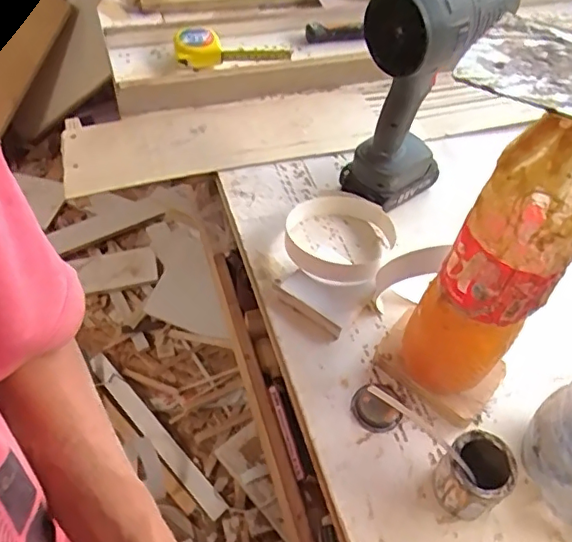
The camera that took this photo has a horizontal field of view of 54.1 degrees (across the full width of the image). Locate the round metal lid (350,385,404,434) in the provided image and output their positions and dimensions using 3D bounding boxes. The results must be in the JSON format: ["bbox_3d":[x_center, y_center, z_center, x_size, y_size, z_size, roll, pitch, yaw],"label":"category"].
[{"bbox_3d":[0.085,0.125,0.518,0.045,0.008,0.046,3,52,-3],"label":"round metal lid"}]

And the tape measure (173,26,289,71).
[{"bbox_3d":[-0.076,-0.320,0.807,0.166,0.035,0.053,-5,53,-9],"label":"tape measure"}]

